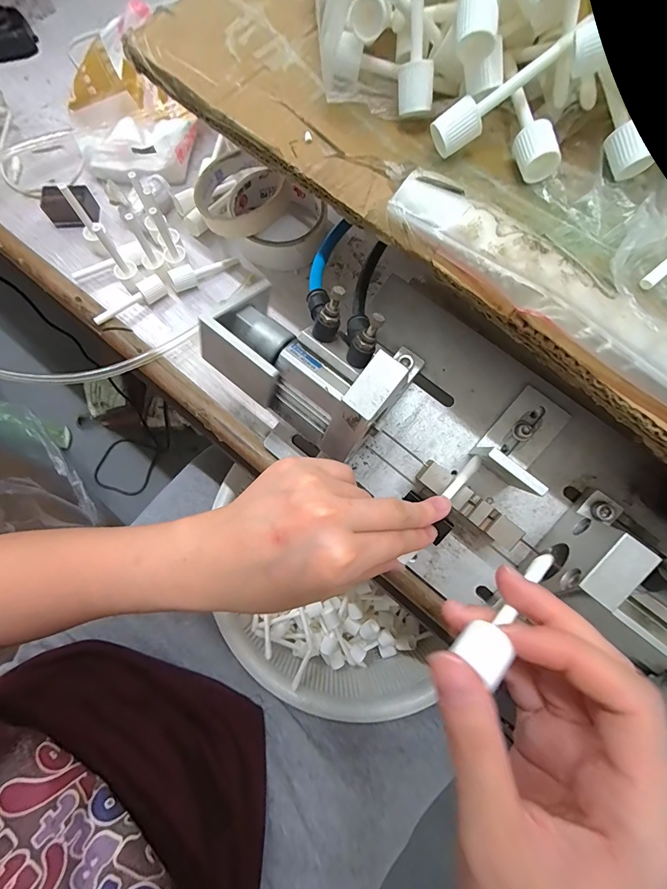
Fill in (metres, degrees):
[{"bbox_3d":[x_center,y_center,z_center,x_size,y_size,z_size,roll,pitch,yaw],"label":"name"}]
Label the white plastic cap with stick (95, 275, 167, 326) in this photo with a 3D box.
[{"bbox_3d":[-0.177,-0.124,0.331,0.064,0.017,0.013,-34,79,-9],"label":"white plastic cap with stick"}]

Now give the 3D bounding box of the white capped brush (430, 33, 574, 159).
[{"bbox_3d":[0.084,-0.178,0.195,0.073,0.014,0.014,-32,78,11],"label":"white capped brush"}]

